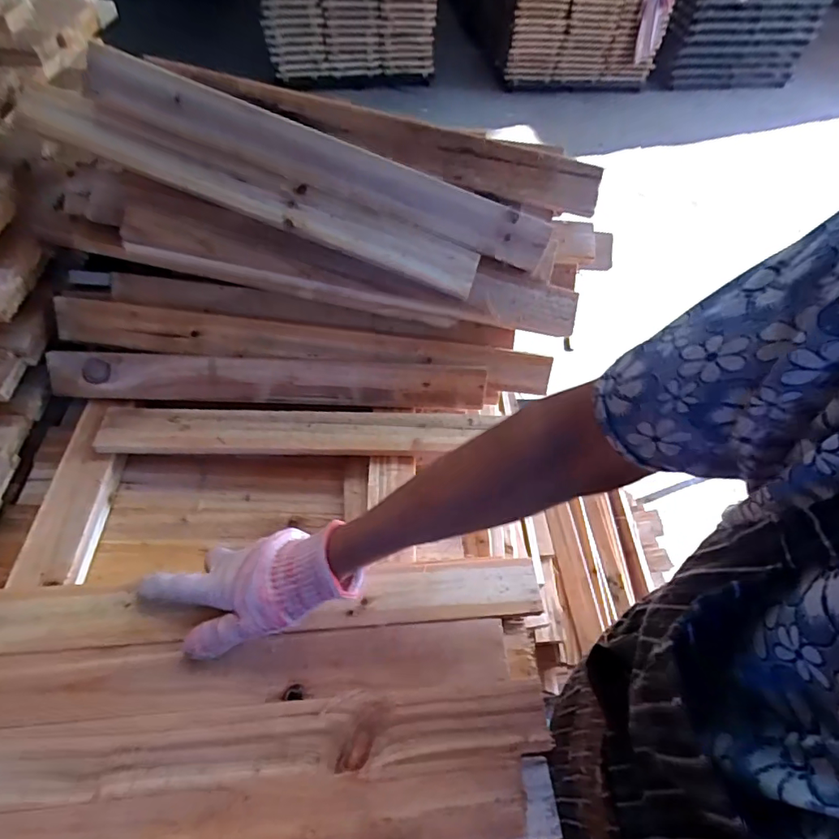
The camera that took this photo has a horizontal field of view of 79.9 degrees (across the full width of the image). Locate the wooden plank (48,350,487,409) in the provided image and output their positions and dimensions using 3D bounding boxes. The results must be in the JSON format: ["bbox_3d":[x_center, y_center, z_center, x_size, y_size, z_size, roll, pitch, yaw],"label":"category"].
[{"bbox_3d":[-0.173,-0.046,0.601,0.500,0.054,0.012,2,16,-5],"label":"wooden plank"}]

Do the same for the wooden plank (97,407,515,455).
[{"bbox_3d":[-0.139,0.013,0.578,0.425,0.021,0.054,0,55,-4],"label":"wooden plank"}]

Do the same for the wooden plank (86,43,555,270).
[{"bbox_3d":[-0.093,-0.274,0.533,0.486,0.062,0.016,19,13,-7],"label":"wooden plank"}]

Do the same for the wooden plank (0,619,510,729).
[{"bbox_3d":[-0.170,0.210,0.413,0.488,0.018,0.053,-3,55,-6],"label":"wooden plank"}]

